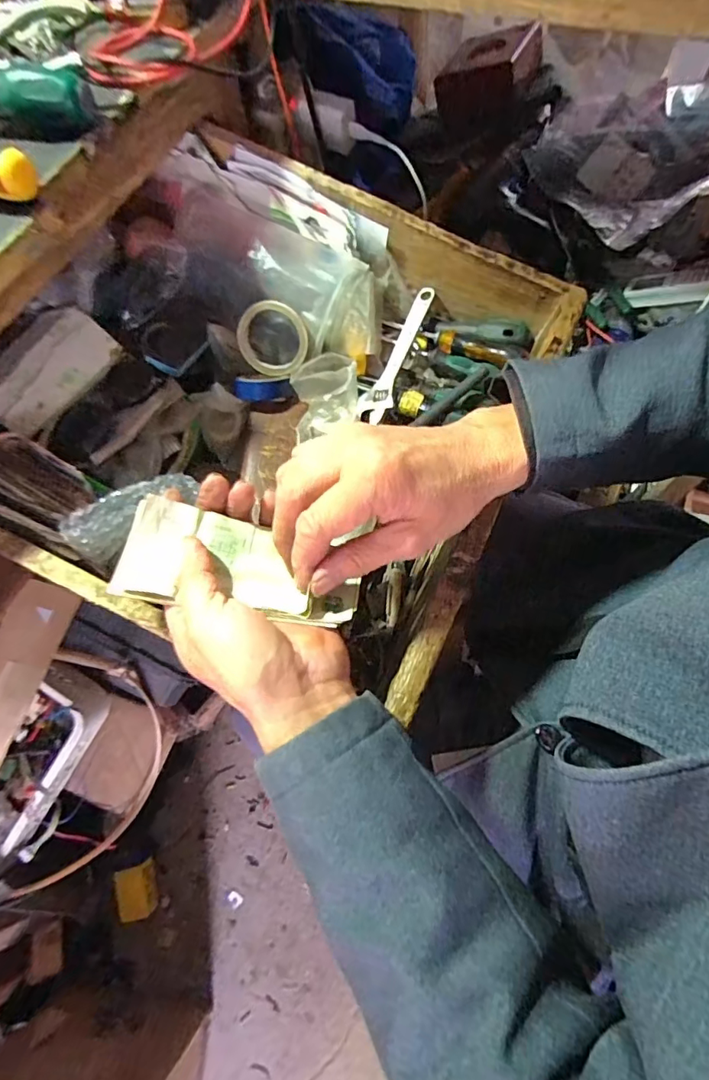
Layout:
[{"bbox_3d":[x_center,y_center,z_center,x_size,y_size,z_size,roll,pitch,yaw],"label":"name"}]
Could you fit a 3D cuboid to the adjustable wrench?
[{"bbox_3d":[0.041,-0.175,0.474,0.031,0.010,0.132,24,87,13],"label":"adjustable wrench"}]

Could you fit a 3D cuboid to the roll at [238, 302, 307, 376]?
[{"bbox_3d":[-0.072,-0.177,0.444,0.060,0.061,0.015,-14,23,6],"label":"roll"}]

